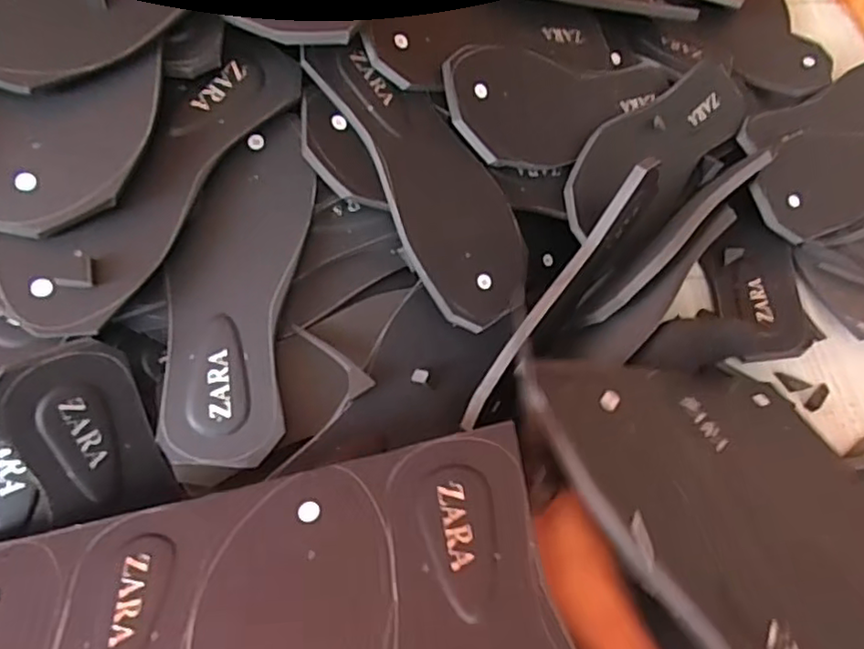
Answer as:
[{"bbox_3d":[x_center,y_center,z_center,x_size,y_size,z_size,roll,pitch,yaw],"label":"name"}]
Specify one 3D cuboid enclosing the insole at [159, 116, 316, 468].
[{"bbox_3d":[-0.136,-0.027,0.438,0.081,0.018,0.240,6,78,1],"label":"insole"}]

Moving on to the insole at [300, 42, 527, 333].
[{"bbox_3d":[0.001,-0.112,0.477,0.100,0.008,0.230,-27,88,-29],"label":"insole"}]

